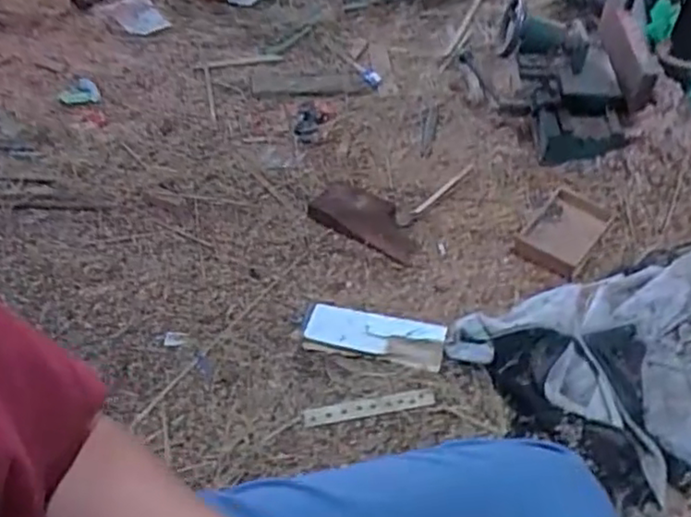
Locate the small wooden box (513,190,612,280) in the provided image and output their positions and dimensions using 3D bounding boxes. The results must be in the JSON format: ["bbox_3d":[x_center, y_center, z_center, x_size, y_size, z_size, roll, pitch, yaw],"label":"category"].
[{"bbox_3d":[0.396,-0.056,1.195,0.121,0.040,0.177,33,55,26],"label":"small wooden box"}]

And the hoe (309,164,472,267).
[{"bbox_3d":[0.083,-0.132,1.306,0.235,0.036,0.283,21,51,18],"label":"hoe"}]

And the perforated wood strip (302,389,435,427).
[{"bbox_3d":[0.036,0.225,1.005,0.196,0.007,0.027,-9,65,-6],"label":"perforated wood strip"}]

